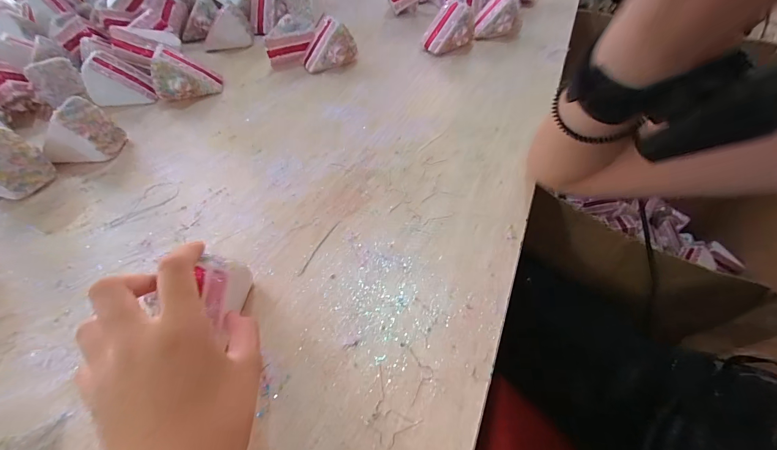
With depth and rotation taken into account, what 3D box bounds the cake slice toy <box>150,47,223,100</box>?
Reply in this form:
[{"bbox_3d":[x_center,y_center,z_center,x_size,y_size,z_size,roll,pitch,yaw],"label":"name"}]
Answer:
[{"bbox_3d":[-0.302,-0.223,0.489,0.085,0.060,0.053,-9,51,-6],"label":"cake slice toy"}]

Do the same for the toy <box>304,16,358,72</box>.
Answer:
[{"bbox_3d":[-0.098,-0.297,0.540,0.085,0.066,0.054,-11,52,-8],"label":"toy"}]

